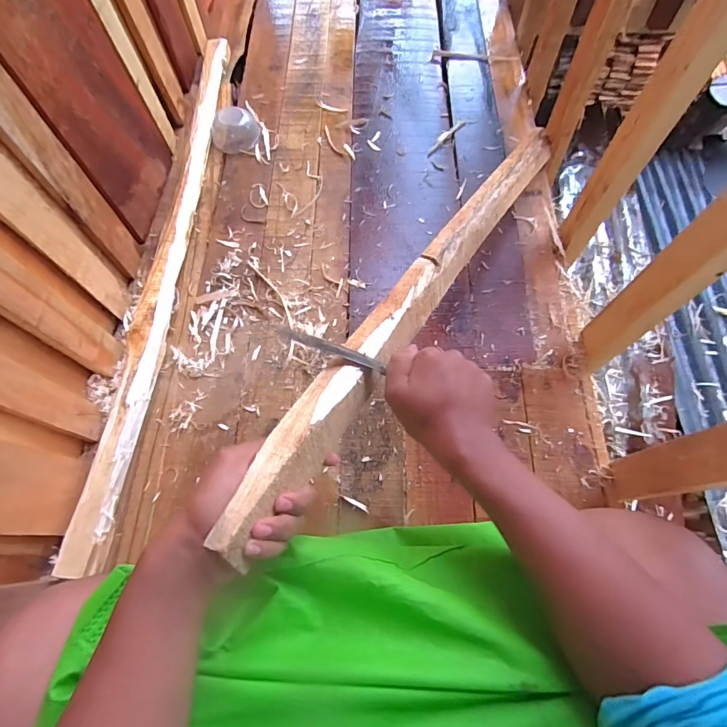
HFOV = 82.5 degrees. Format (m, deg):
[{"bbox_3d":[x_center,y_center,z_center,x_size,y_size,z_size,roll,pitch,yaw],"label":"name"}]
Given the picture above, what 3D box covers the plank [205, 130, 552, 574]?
[{"bbox_3d":[0.093,-0.121,0.511,0.047,0.039,0.773,30,55,12],"label":"plank"}]

